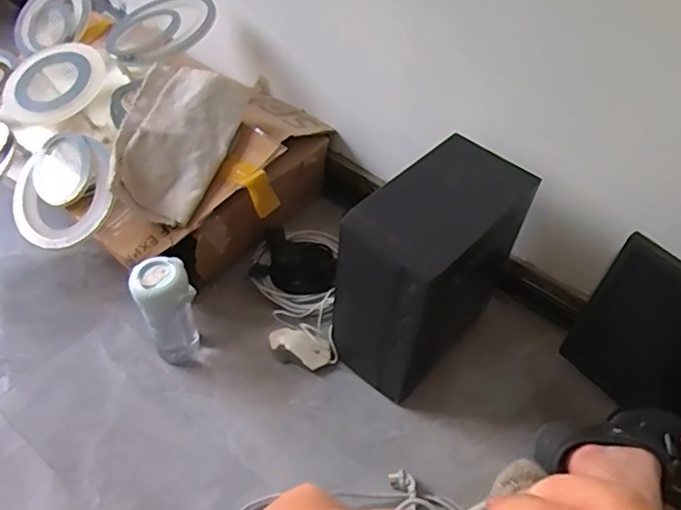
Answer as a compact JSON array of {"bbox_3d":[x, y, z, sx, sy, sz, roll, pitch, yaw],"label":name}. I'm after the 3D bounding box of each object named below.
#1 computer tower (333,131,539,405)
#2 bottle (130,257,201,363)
[{"bbox_3d":[0.145,0.025,0.958,0.168,0.328,0.303,36,55,24],"label":"computer tower"},{"bbox_3d":[-0.293,0.100,0.977,0.089,0.211,0.069,-15,51,-17],"label":"bottle"}]

